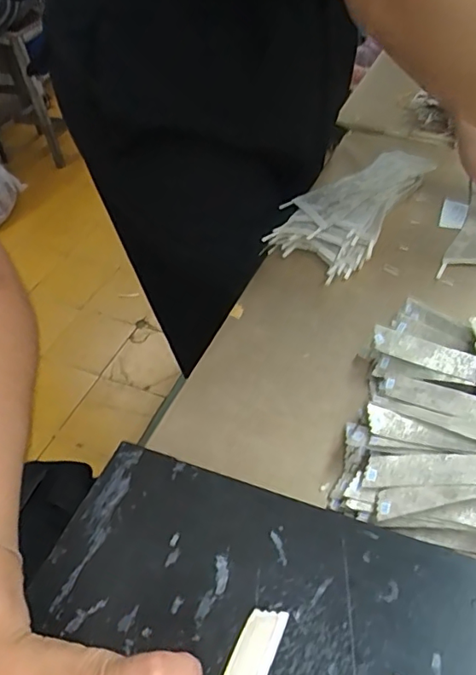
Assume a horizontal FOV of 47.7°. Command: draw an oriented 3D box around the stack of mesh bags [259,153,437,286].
[{"bbox_3d":[0.113,-0.133,0.540,0.101,0.042,0.192,23,53,25],"label":"stack of mesh bags"}]

